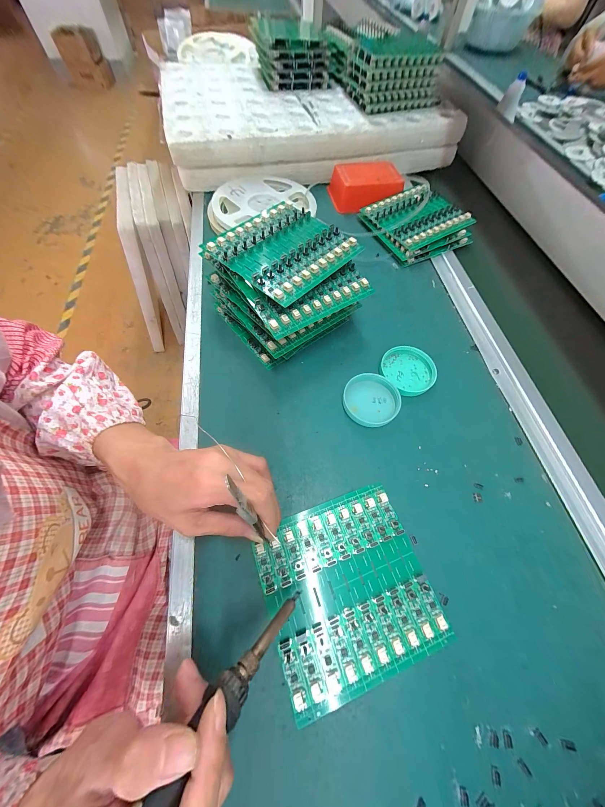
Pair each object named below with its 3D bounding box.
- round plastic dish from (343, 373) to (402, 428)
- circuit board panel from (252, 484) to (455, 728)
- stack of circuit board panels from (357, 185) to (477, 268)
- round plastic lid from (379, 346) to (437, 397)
[{"bbox_3d":[0.081,-0.005,0.305,0.065,0.015,0.059,5,64,1],"label":"round plastic dish"},{"bbox_3d":[0.038,0.158,0.229,0.136,0.005,0.132,-18,65,-10],"label":"circuit board panel"},{"bbox_3d":[0.194,-0.309,0.447,0.157,0.034,0.145,-21,66,-11],"label":"stack of circuit board panels"},{"bbox_3d":[0.136,-0.044,0.331,0.070,0.013,0.066,1,64,-1],"label":"round plastic lid"}]

